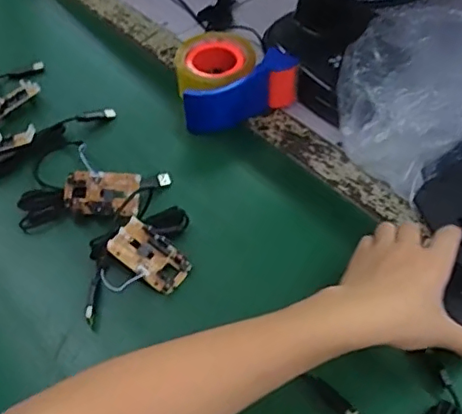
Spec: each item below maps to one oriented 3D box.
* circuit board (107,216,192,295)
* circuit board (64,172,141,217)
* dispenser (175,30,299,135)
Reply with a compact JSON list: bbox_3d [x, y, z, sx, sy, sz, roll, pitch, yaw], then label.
[{"bbox_3d":[-0.078,0.047,0.551,0.078,0.011,0.046,39,63,7],"label":"circuit board"},{"bbox_3d":[-0.136,-0.014,0.593,0.078,0.012,0.043,4,84,1],"label":"circuit board"},{"bbox_3d":[-0.011,-0.161,0.690,0.144,0.070,0.127,-22,53,-20],"label":"dispenser"}]

